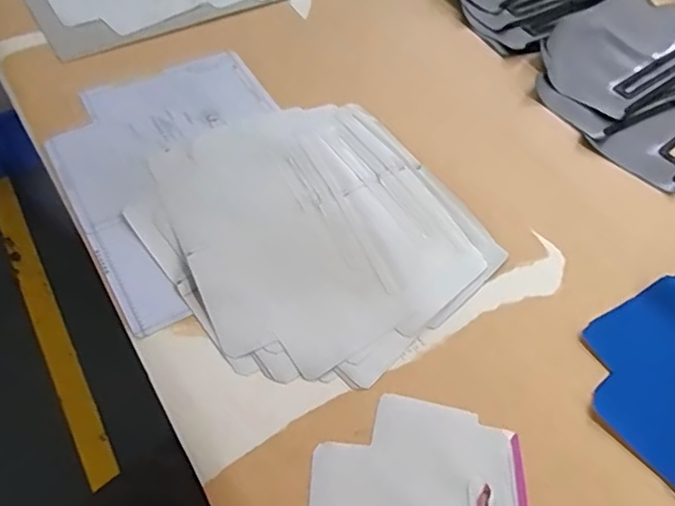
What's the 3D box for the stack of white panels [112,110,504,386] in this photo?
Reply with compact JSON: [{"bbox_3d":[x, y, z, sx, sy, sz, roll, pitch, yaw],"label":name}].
[{"bbox_3d":[-0.026,-0.035,0.573,0.288,0.017,0.314,-32,65,-24],"label":"stack of white panels"}]

